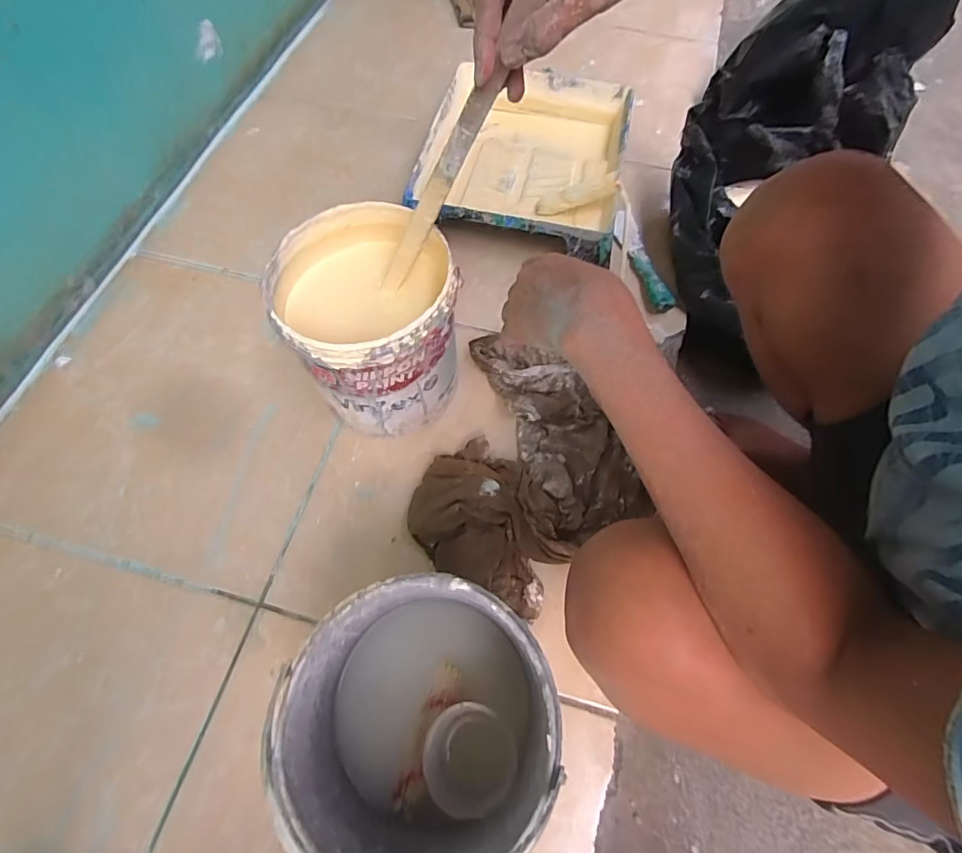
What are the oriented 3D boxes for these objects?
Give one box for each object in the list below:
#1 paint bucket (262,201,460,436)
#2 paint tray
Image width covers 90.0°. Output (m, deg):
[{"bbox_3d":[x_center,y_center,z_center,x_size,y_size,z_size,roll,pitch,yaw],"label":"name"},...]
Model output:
[{"bbox_3d":[-0.115,-0.106,0.516,0.160,0.165,0.171,0,64,0],"label":"paint bucket"},{"bbox_3d":[0.068,-0.413,0.745,0.293,0.076,0.359,12,67,4],"label":"paint tray"}]

